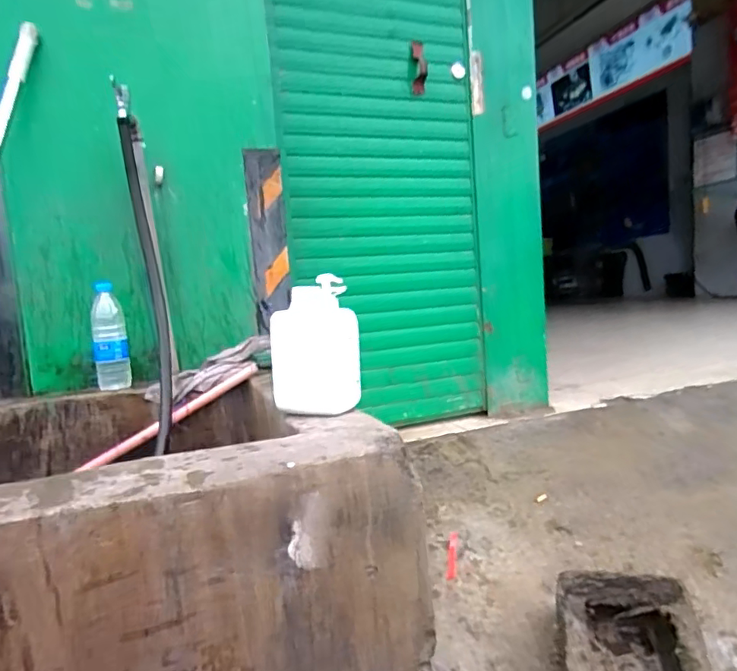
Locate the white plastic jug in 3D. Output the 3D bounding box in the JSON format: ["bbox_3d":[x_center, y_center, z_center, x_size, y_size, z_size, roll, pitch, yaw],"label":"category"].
[{"bbox_3d":[-0.082,0.016,0.843,0.129,0.204,0.094,-4,6,4],"label":"white plastic jug"}]

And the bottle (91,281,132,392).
[{"bbox_3d":[-0.559,0.002,1.129,0.068,0.227,0.060,-7,7,-25],"label":"bottle"}]

